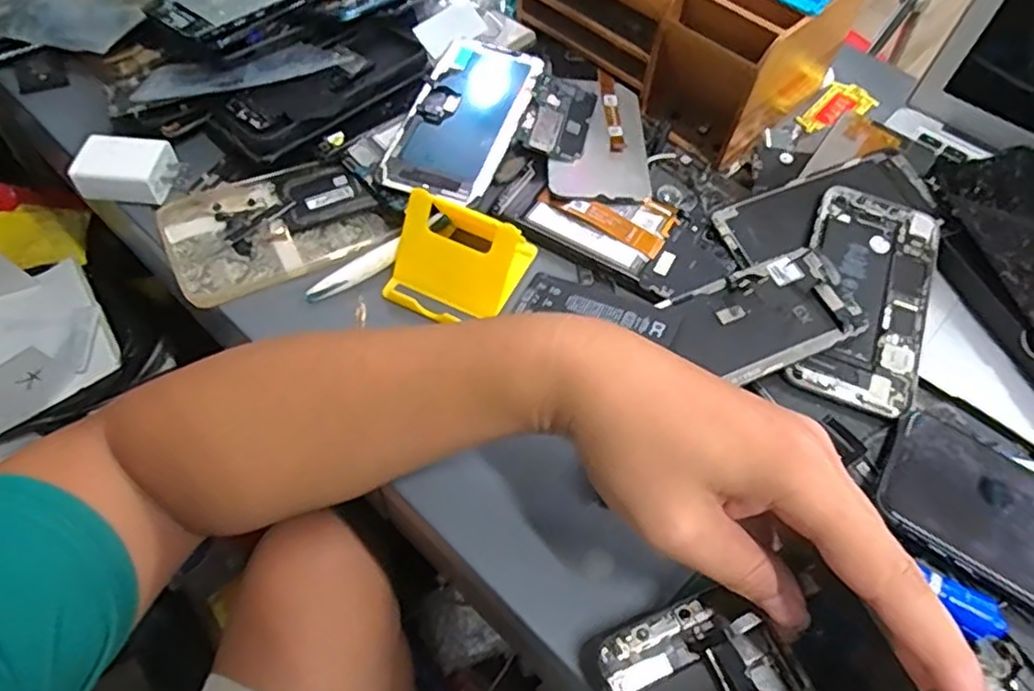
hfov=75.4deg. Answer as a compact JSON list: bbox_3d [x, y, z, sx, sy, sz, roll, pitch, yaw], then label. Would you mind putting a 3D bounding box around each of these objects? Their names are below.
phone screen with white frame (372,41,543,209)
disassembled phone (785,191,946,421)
[{"bbox_3d":[-0.035,-0.159,0.462,0.074,0.007,0.144,18,64,6],"label":"phone screen with white frame"},{"bbox_3d":[0.213,-0.034,0.408,0.072,0.009,0.151,21,67,10],"label":"disassembled phone"}]

